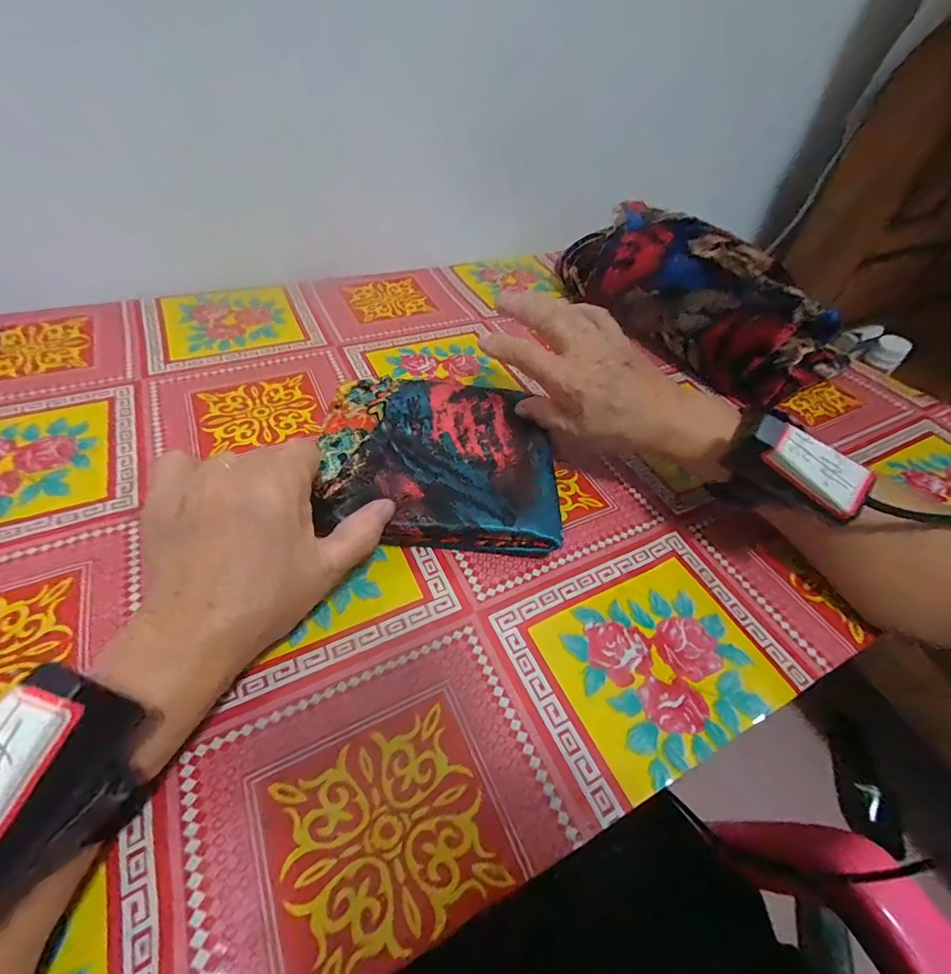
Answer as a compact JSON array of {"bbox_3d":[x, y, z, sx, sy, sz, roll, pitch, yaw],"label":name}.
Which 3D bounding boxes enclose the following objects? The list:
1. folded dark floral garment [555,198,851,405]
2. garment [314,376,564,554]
[{"bbox_3d":[0.228,-0.202,0.480,0.303,0.090,0.137,39,56,24],"label":"folded dark floral garment"},{"bbox_3d":[-0.024,-0.023,0.319,0.159,0.031,0.147,2,49,-4],"label":"garment"}]

